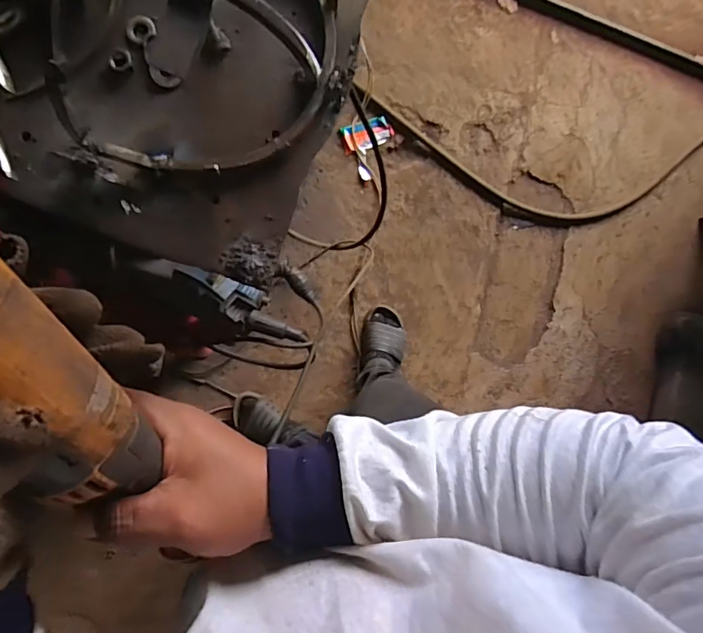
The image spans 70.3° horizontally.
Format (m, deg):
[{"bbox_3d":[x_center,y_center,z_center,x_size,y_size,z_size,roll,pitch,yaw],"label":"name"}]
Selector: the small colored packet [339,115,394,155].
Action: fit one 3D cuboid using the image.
[{"bbox_3d":[0.039,-0.451,1.237,0.128,0.020,0.068,-18,91,-8],"label":"small colored packet"}]

